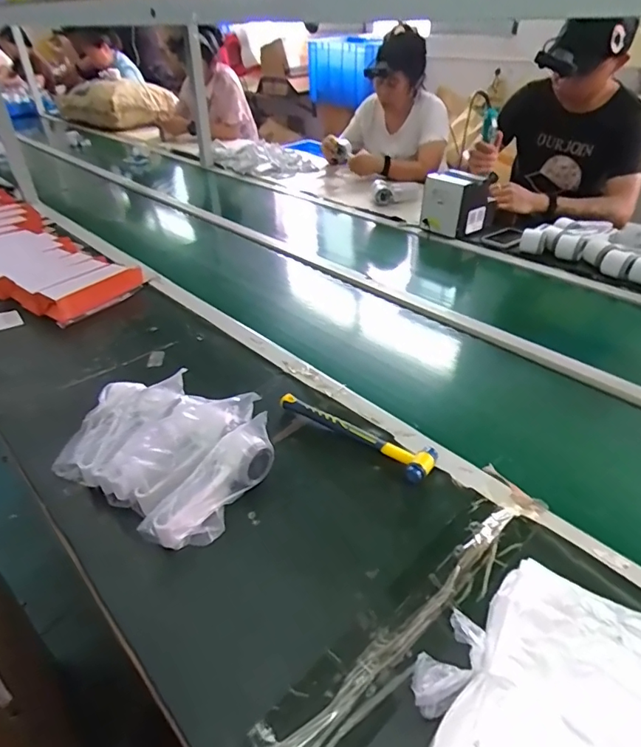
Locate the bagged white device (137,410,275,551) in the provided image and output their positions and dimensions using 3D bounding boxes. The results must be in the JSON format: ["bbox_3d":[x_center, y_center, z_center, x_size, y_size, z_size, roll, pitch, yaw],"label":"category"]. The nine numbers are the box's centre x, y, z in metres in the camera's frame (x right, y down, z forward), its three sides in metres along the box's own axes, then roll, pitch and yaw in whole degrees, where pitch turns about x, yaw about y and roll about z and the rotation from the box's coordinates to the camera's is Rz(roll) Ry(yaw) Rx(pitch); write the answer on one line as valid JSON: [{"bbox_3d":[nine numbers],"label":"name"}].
[{"bbox_3d":[-0.127,0.138,0.588,0.055,0.079,0.186,21,42,27],"label":"bagged white device"}]

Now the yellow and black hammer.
[{"bbox_3d":[0.052,0.079,0.691,0.242,0.028,0.065,28,45,33],"label":"yellow and black hammer"}]

